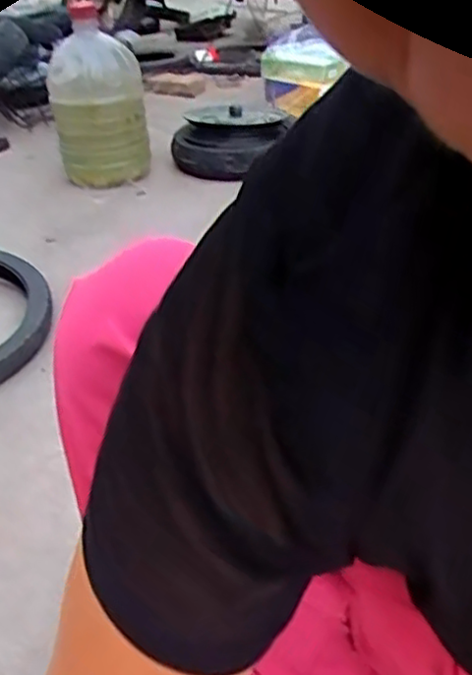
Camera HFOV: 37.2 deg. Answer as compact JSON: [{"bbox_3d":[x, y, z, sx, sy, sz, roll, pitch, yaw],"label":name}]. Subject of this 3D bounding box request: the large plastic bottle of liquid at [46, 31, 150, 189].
[{"bbox_3d":[-0.340,-0.557,1.753,0.224,0.355,0.258,-8,31,-7],"label":"large plastic bottle of liquid"}]

